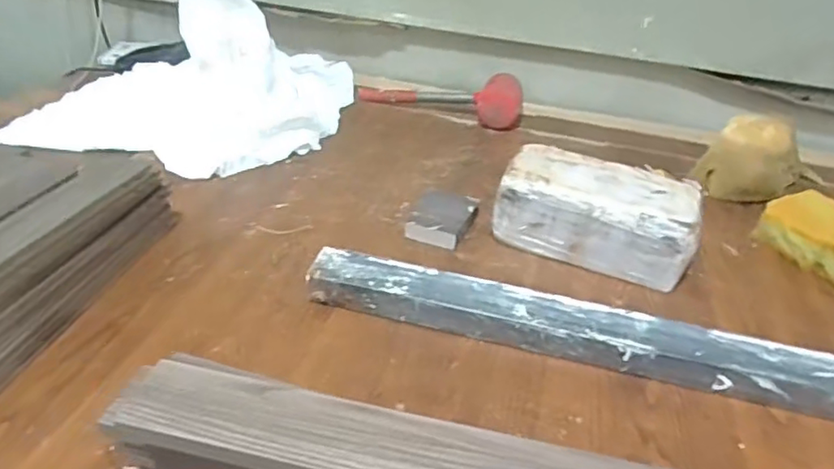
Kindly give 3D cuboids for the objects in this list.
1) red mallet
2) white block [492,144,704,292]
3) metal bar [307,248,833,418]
[{"bbox_3d":[0.046,-0.264,1.107,0.304,0.071,0.097,14,34,14],"label":"red mallet"},{"bbox_3d":[0.222,-0.024,0.749,0.230,0.109,0.100,18,35,19],"label":"white block"},{"bbox_3d":[0.207,0.109,0.608,0.659,0.044,0.069,11,34,9],"label":"metal bar"}]

